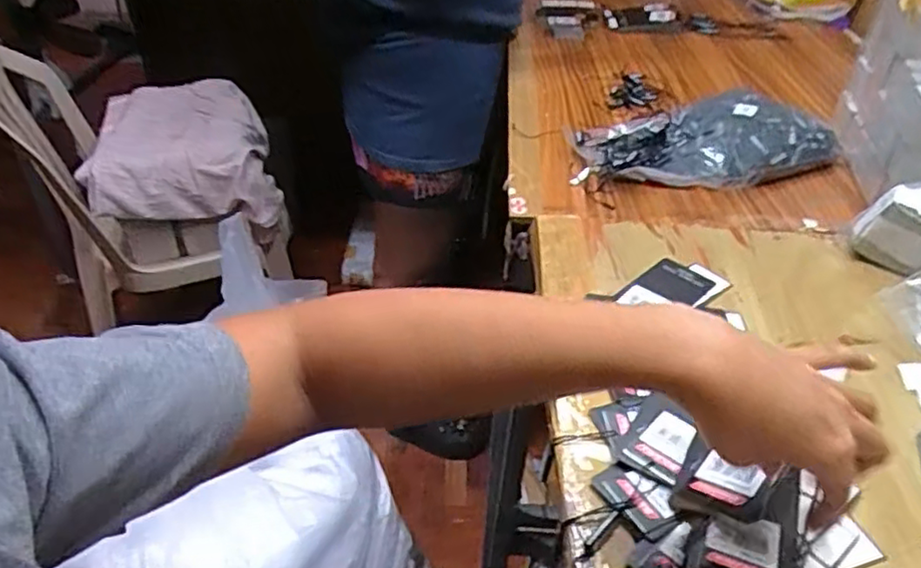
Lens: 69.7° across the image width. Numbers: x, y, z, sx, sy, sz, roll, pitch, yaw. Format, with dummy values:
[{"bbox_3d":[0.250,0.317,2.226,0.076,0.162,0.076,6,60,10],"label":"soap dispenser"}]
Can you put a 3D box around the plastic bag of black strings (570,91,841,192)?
[{"bbox_3d":[0.264,-0.166,0.730,0.263,0.052,0.163,-17,42,-24],"label":"plastic bag of black strings"}]

